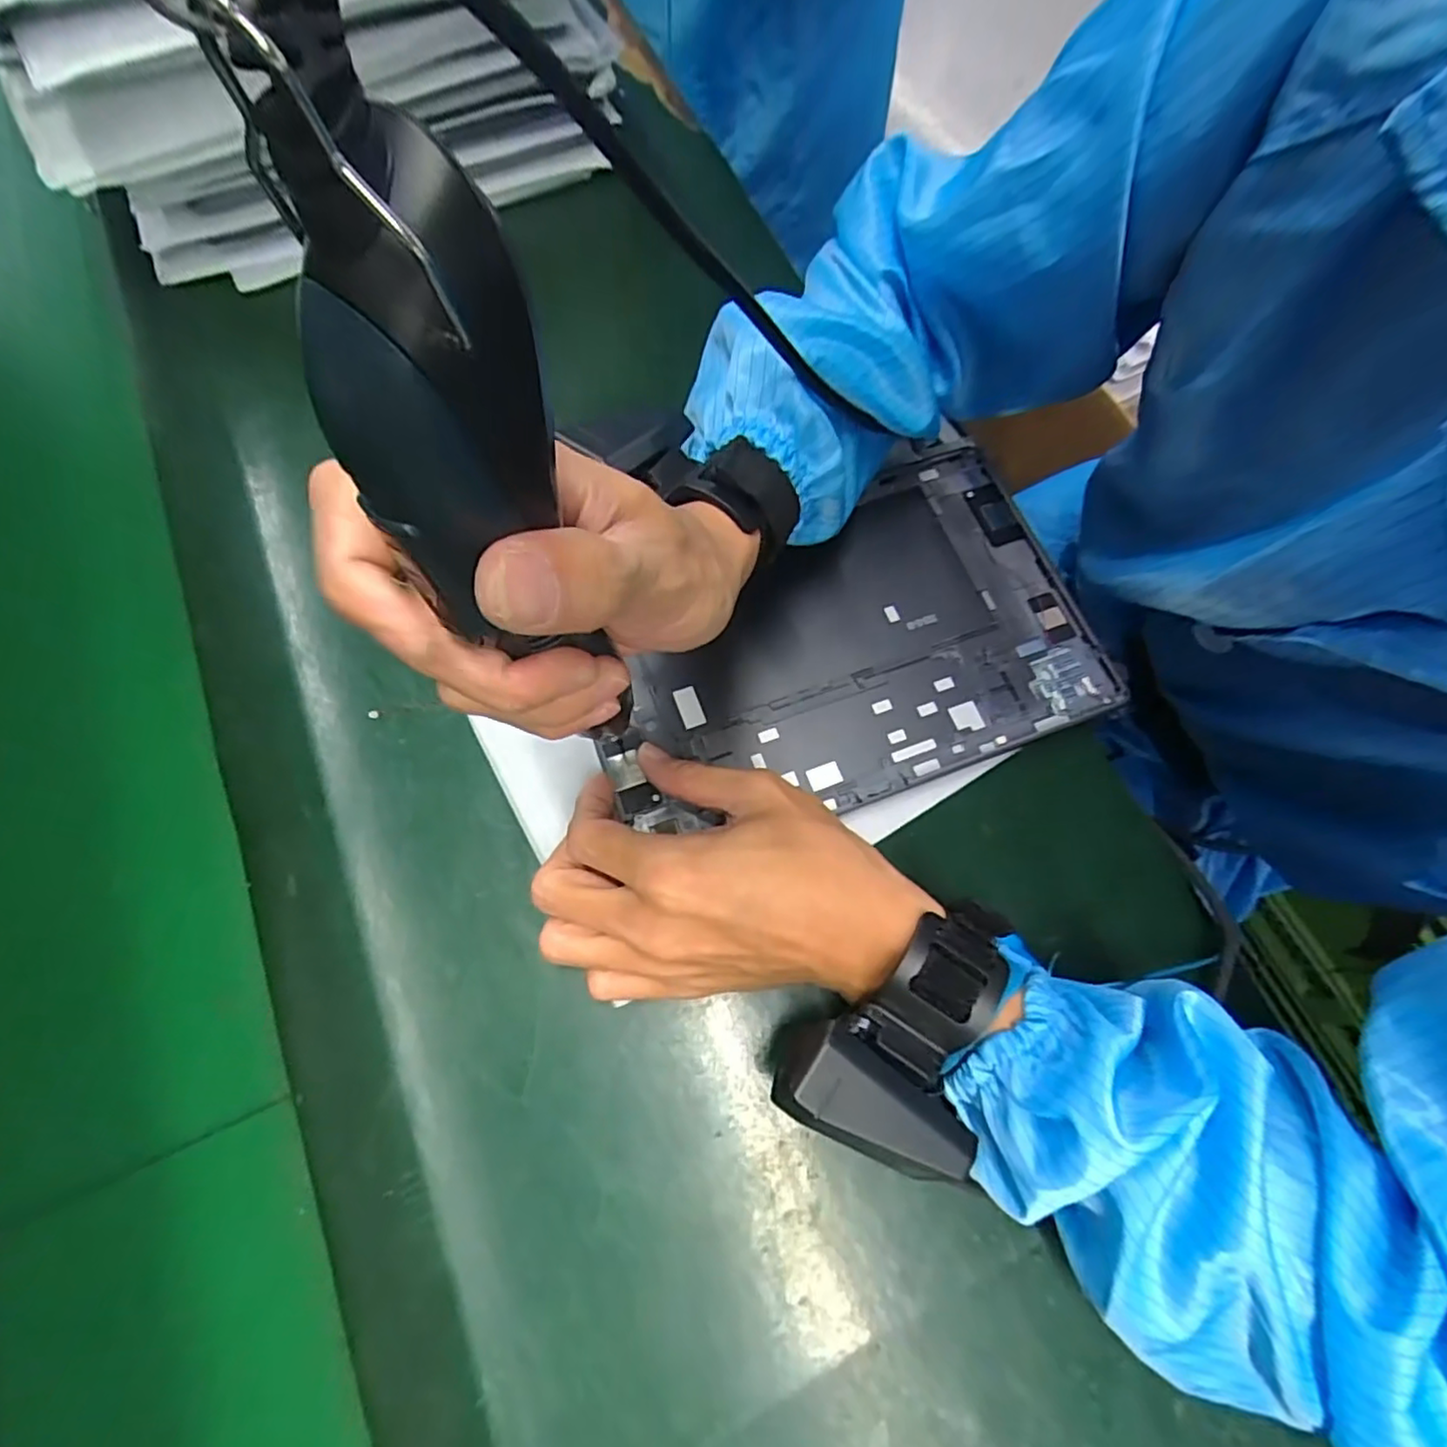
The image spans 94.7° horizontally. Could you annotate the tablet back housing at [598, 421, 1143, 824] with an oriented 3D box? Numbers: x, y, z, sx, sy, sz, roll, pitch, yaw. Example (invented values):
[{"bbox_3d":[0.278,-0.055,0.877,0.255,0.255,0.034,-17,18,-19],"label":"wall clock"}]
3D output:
[{"bbox_3d":[0.057,-0.042,0.338,0.246,0.007,0.165,-20,73,-8],"label":"tablet back housing"}]

